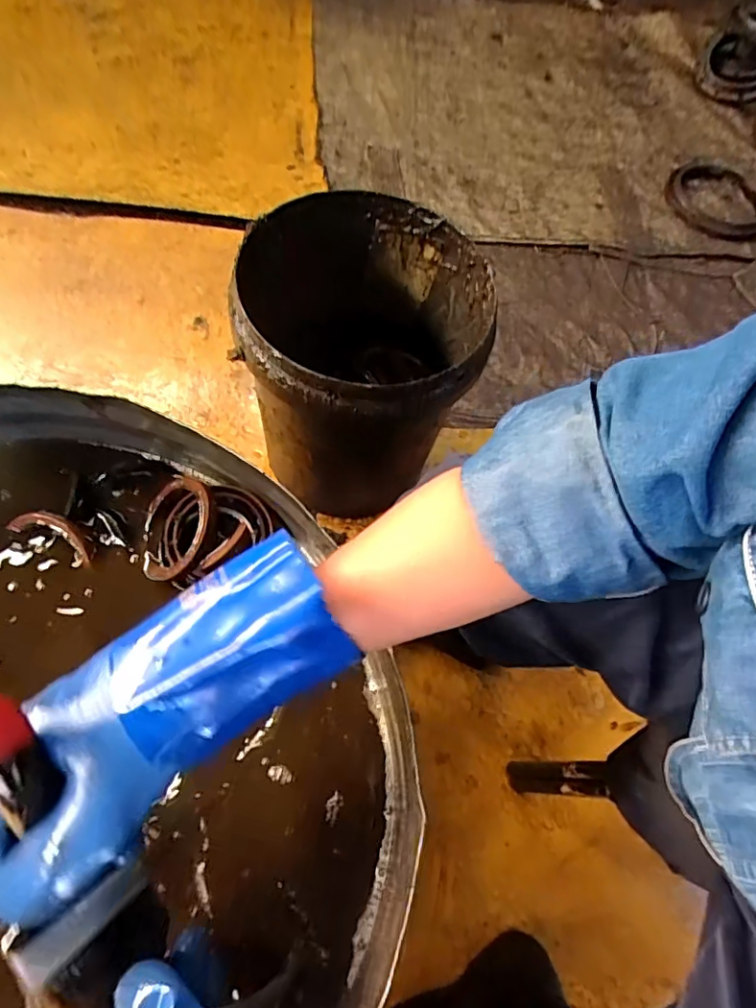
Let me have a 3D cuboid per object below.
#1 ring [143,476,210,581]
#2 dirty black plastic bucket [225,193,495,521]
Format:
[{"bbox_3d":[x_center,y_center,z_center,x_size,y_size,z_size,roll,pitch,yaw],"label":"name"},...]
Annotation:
[{"bbox_3d":[-0.166,0.019,0.454,0.072,0.010,0.087,-19,64,27],"label":"ring"},{"bbox_3d":[-0.019,-0.158,0.688,0.258,0.295,0.252,3,65,-6],"label":"dirty black plastic bucket"}]

